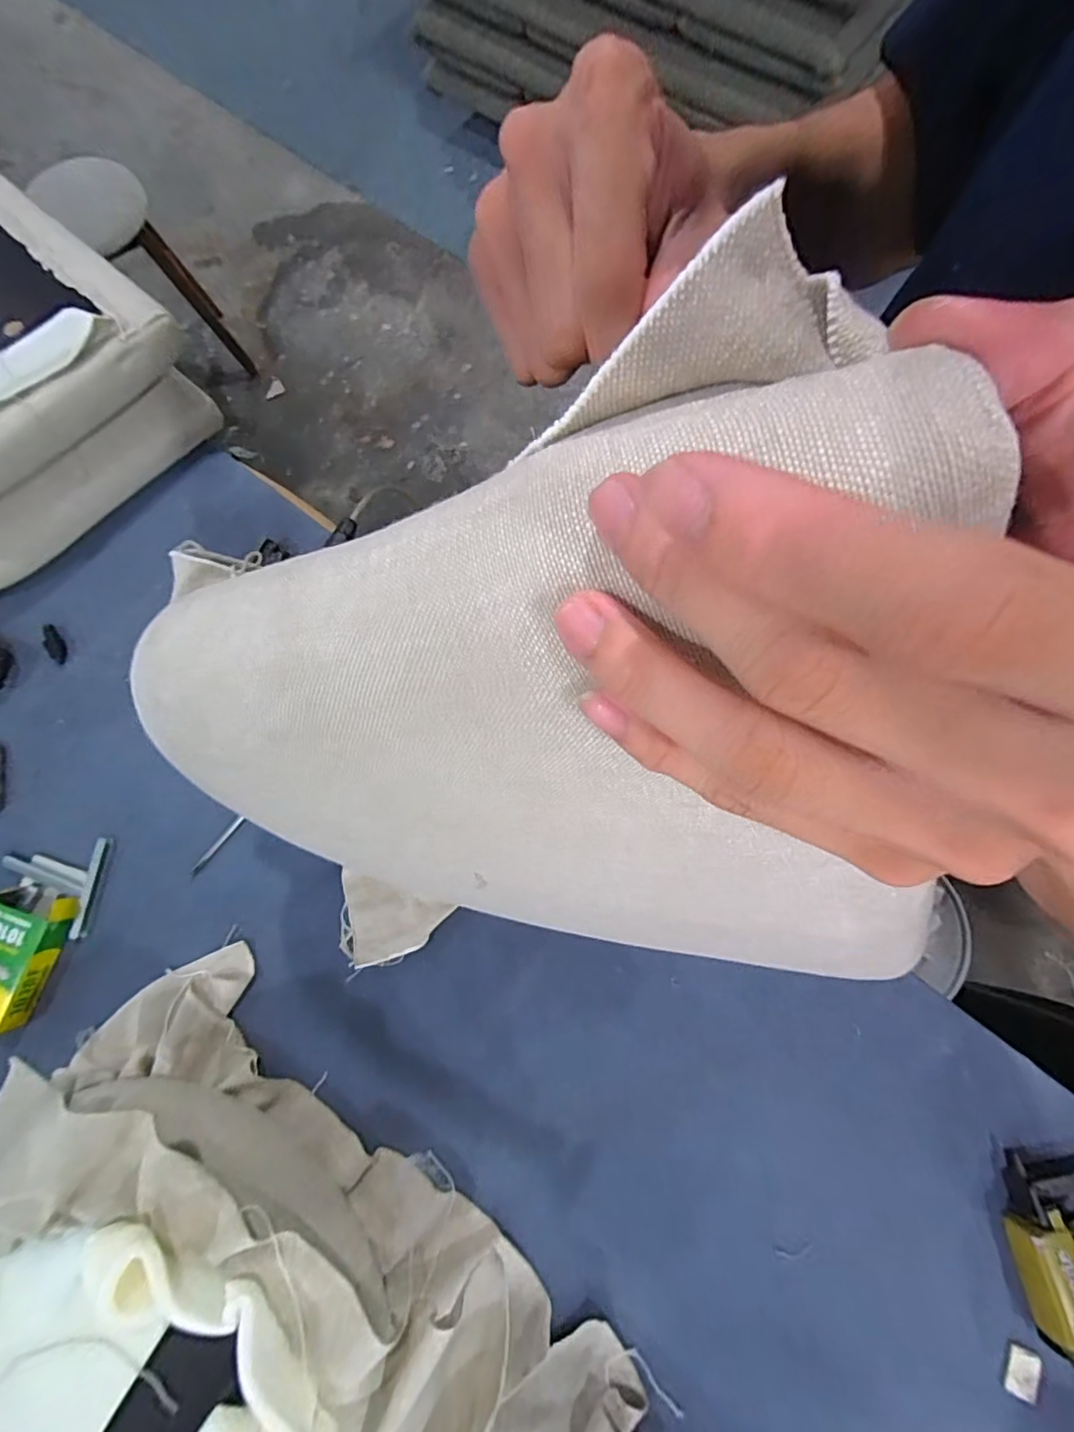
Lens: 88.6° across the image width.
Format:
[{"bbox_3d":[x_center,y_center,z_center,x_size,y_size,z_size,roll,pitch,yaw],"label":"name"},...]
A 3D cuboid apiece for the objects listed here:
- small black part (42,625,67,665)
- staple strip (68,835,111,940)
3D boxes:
[{"bbox_3d":[-0.559,-0.082,0.637,0.020,0.008,0.048,-22,89,-8],"label":"small black part"},{"bbox_3d":[-0.465,0.178,0.574,0.016,0.004,0.099,6,73,0],"label":"staple strip"}]

